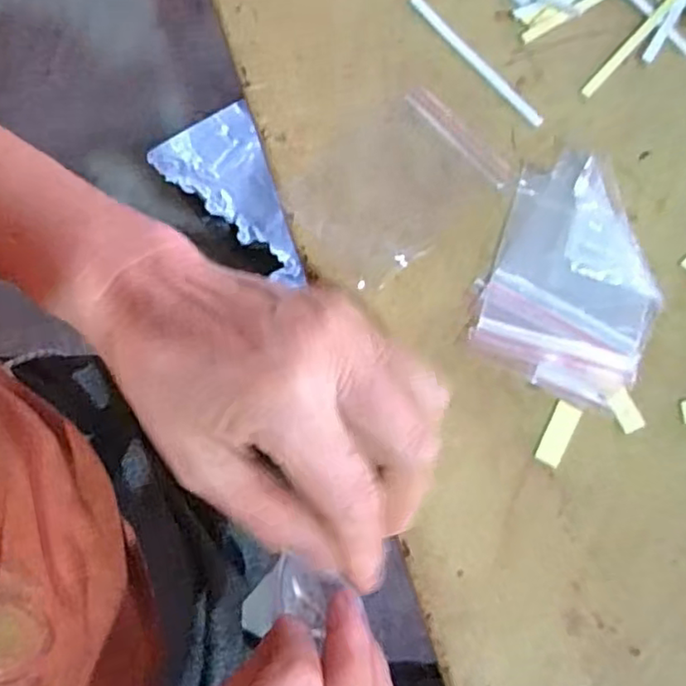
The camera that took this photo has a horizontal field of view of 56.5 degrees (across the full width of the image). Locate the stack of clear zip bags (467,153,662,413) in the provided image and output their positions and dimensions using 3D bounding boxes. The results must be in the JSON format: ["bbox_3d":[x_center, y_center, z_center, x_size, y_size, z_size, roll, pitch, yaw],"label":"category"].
[{"bbox_3d":[0.108,-0.032,0.294,0.076,0.007,0.113,23,74,6],"label":"stack of clear zip bags"}]

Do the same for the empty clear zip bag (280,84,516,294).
[{"bbox_3d":[0.025,-0.077,0.310,0.100,0.004,0.070,-40,77,-12],"label":"empty clear zip bag"}]

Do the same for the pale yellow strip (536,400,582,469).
[{"bbox_3d":[0.092,0.039,0.272,0.011,0.004,0.028,27,74,7],"label":"pale yellow strip"}]

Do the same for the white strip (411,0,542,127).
[{"bbox_3d":[0.070,-0.150,0.335,0.008,0.004,0.099,-37,77,-11],"label":"white strip"}]

